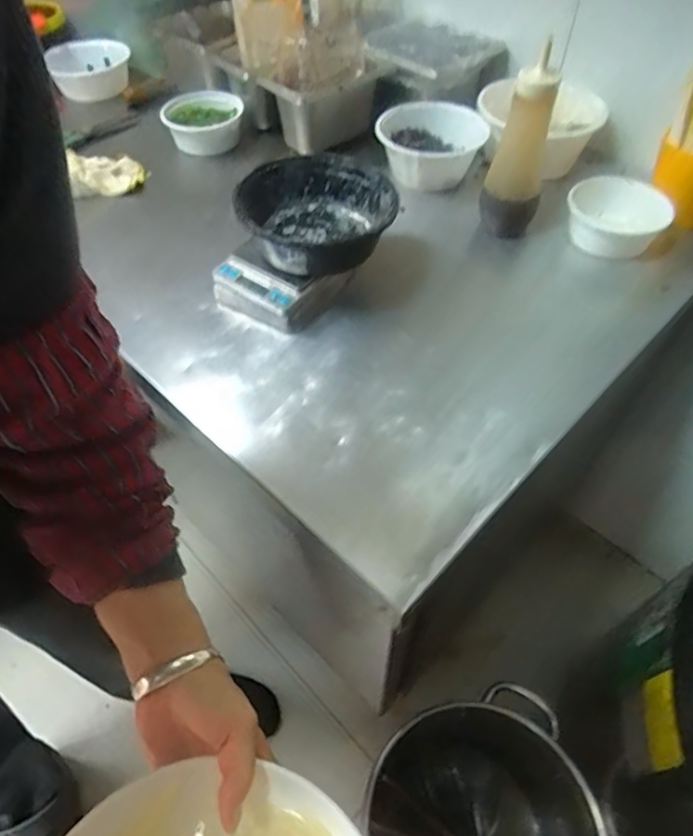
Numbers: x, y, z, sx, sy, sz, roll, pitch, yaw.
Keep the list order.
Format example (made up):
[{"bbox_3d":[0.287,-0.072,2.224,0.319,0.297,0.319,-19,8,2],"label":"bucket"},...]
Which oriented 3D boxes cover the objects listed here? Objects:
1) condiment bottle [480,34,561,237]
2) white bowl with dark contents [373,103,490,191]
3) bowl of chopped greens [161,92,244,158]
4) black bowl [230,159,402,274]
[{"bbox_3d":[0.198,-0.301,0.633,0.066,0.183,0.054,11,54,8],"label":"condiment bottle"},{"bbox_3d":[0.100,-0.376,0.763,0.127,0.072,0.132,0,53,0],"label":"white bowl with dark contents"},{"bbox_3d":[-0.216,-0.447,0.836,0.118,0.048,0.113,-13,54,-10],"label":"bowl of chopped greens"},{"bbox_3d":[-0.033,-0.223,0.597,0.160,0.059,0.146,0,53,0],"label":"black bowl"}]

